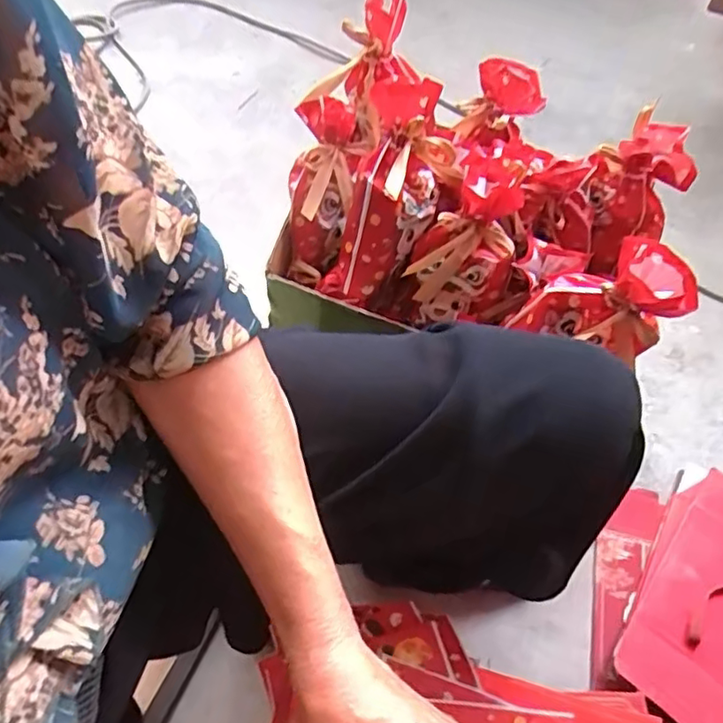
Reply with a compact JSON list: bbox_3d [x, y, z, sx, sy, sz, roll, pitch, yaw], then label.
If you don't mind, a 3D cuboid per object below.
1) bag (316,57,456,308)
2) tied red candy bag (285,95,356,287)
[{"bbox_3d":[0.027,-0.157,0.577,0.074,0.217,0.083,28,28,17],"label":"bag"},{"bbox_3d":[-0.044,-0.172,0.618,0.064,0.180,0.058,15,22,10],"label":"tied red candy bag"}]

